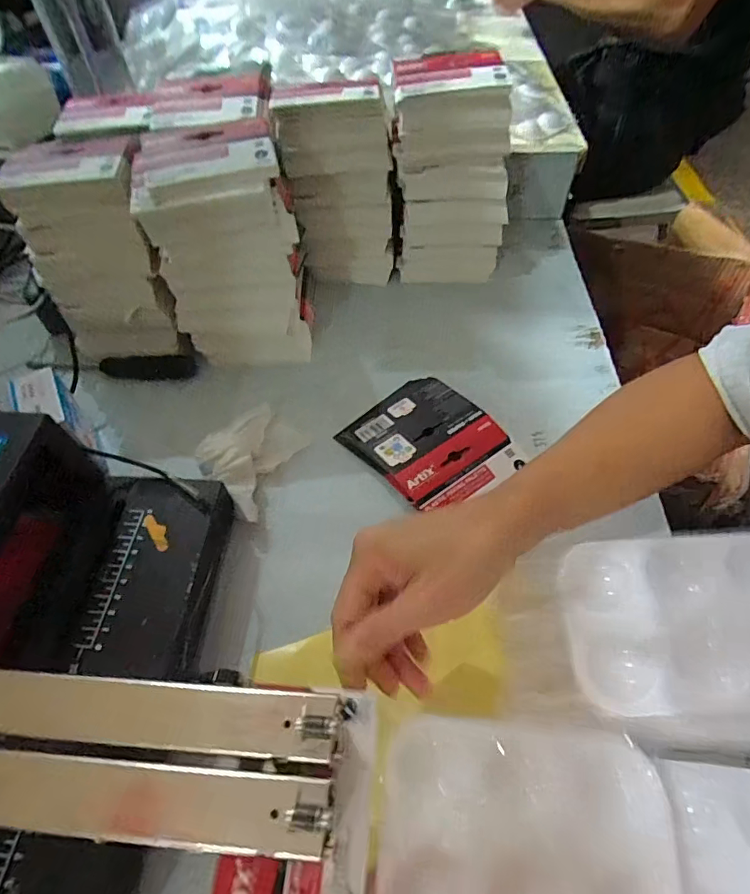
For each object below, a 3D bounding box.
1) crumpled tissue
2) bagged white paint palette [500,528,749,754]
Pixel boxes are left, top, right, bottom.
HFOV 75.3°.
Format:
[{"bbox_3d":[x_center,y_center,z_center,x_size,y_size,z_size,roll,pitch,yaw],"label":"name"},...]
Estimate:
[{"bbox_3d":[-0.099,0.006,0.405,0.083,0.023,0.086,33,60,22],"label":"crumpled tissue"},{"bbox_3d":[0.148,0.093,0.247,0.155,0.026,0.101,0,54,0],"label":"bagged white paint palette"}]

